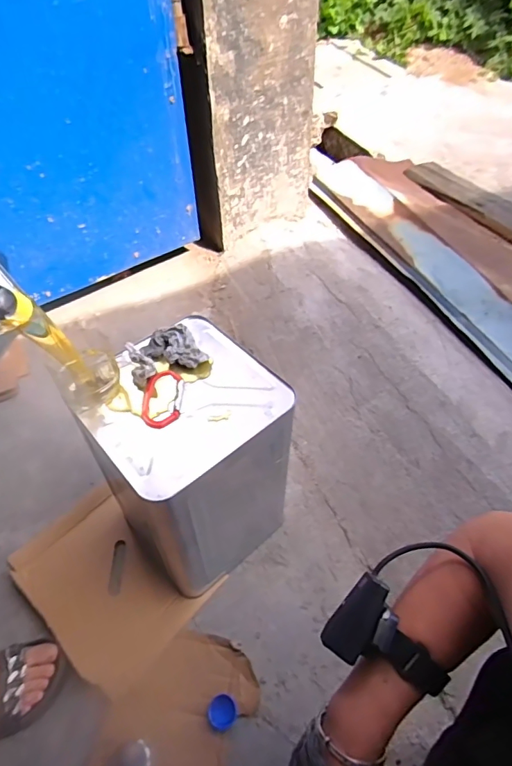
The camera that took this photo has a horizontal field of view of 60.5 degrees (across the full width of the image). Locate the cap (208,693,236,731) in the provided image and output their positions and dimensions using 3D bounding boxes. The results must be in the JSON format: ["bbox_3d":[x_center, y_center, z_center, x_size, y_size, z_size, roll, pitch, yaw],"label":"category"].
[{"bbox_3d":[-0.048,0.474,0.633,0.038,0.015,0.039,-1,49,1],"label":"cap"}]

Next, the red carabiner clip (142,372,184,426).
[{"bbox_3d":[-0.117,0.019,0.560,0.050,0.010,0.089,2,49,4],"label":"red carabiner clip"}]

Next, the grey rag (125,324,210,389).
[{"bbox_3d":[-0.125,-0.041,0.594,0.097,0.029,0.067,-24,53,-18],"label":"grey rag"}]

